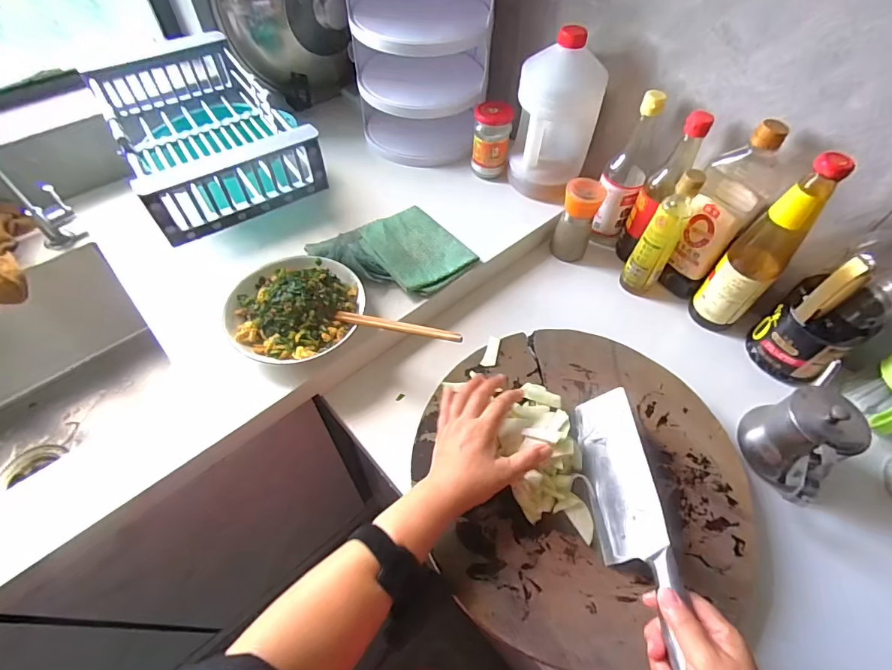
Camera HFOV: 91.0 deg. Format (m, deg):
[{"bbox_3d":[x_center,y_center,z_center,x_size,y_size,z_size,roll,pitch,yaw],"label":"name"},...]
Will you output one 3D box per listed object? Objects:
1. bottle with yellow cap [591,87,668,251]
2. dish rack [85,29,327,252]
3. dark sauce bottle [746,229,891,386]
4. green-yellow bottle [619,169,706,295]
[{"bbox_3d":[0.288,-0.252,0.710,0.062,0.262,0.063,19,55,11],"label":"bottle with yellow cap"},{"bbox_3d":[-0.352,-0.298,0.630,0.208,0.087,0.355,-29,60,-21],"label":"dish rack"},{"bbox_3d":[0.509,-0.049,0.557,0.109,0.253,0.092,-31,61,-23],"label":"dark sauce bottle"},{"bbox_3d":[0.320,-0.148,0.651,0.051,0.203,0.050,32,59,19],"label":"green-yellow bottle"}]

